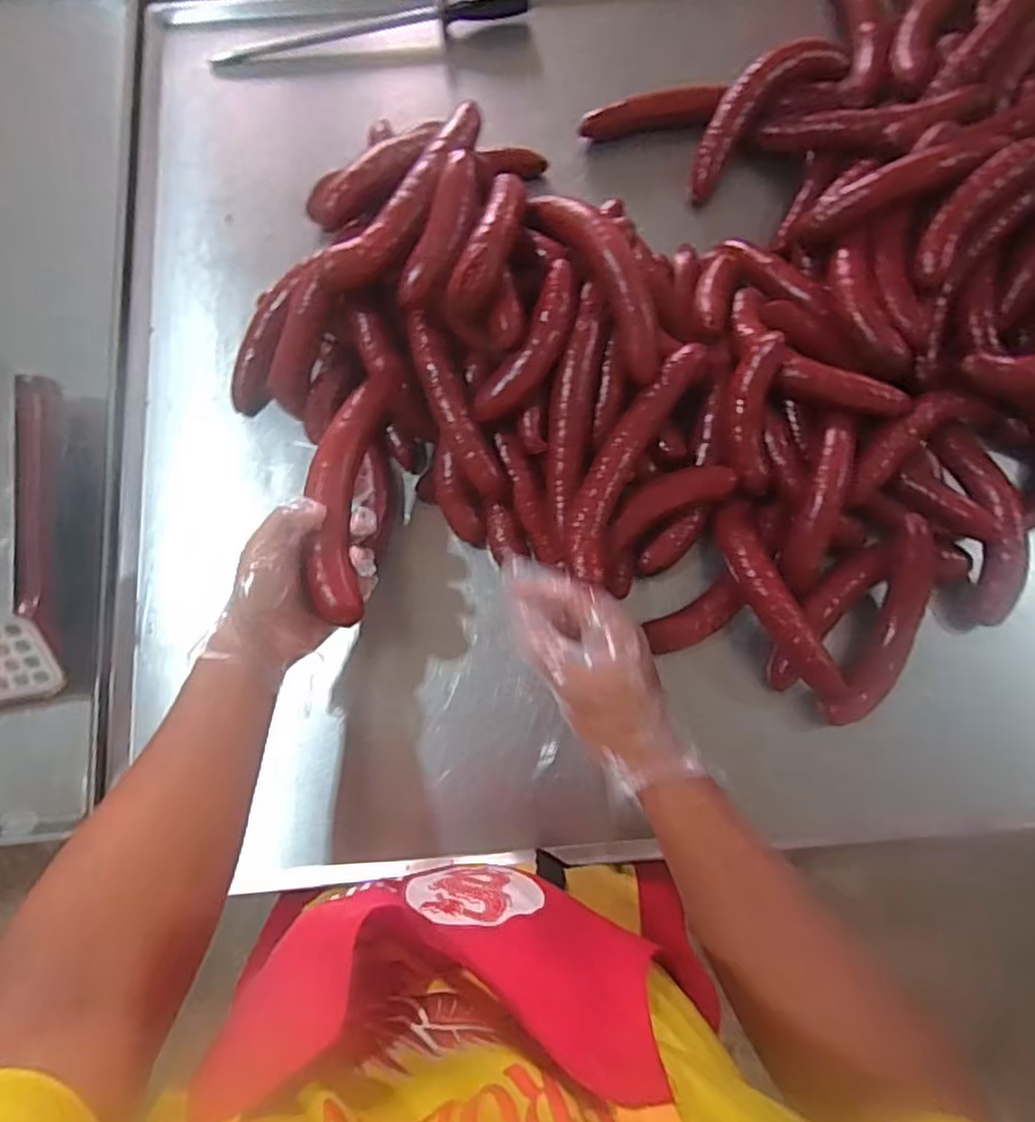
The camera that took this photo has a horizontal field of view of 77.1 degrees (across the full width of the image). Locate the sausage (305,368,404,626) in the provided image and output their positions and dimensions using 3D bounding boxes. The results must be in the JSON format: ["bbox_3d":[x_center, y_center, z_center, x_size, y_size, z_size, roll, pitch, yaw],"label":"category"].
[{"bbox_3d":[-0.152,-0.064,0.581,0.058,0.047,0.250,4,70,1],"label":"sausage"}]

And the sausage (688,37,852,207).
[{"bbox_3d":[0.285,-0.535,0.771,0.228,0.052,0.076,-45,81,4],"label":"sausage"}]

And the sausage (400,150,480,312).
[{"bbox_3d":[-0.068,-0.303,0.604,0.038,0.033,0.143,22,92,5],"label":"sausage"}]

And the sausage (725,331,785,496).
[{"bbox_3d":[0.234,-0.147,0.651,0.048,0.030,0.153,2,98,1],"label":"sausage"}]

